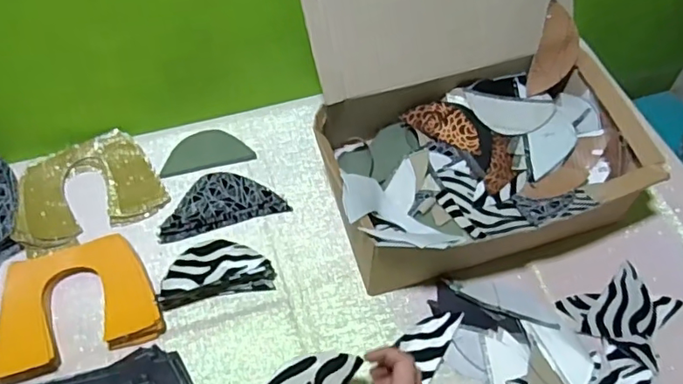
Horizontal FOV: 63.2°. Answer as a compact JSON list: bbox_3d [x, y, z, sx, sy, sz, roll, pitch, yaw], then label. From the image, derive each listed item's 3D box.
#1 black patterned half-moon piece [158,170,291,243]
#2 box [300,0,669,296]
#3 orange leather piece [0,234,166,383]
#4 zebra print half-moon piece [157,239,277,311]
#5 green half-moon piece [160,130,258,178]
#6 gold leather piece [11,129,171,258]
[{"bbox_3d":[-0.147,0.011,0.666,0.146,0.014,0.073,-16,59,-11],"label":"black patterned half-moon piece"},{"bbox_3d":[0.139,-0.117,0.601,0.324,0.259,0.324,-11,58,-8],"label":"box"},{"bbox_3d":[-0.274,0.114,0.573,0.159,0.018,0.124,-16,61,-10],"label":"orange leather piece"},{"bbox_3d":[-0.135,0.085,0.595,0.119,0.046,0.049,-10,58,-7],"label":"zebra print half-moon piece"},{"bbox_3d":[-0.172,-0.056,0.709,0.111,0.004,0.060,-12,59,-8],"label":"green half-moon piece"},{"bbox_3d":[-0.306,-0.006,0.665,0.160,0.028,0.129,-25,61,-16],"label":"gold leather piece"}]

